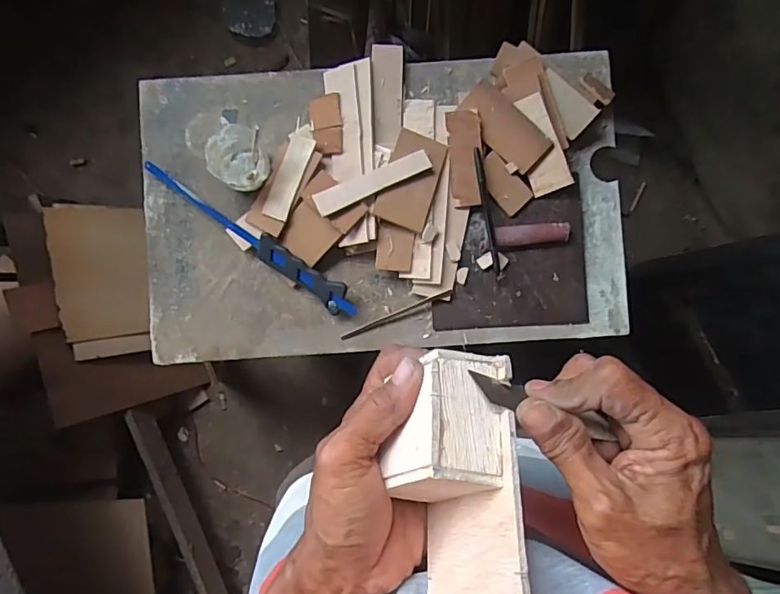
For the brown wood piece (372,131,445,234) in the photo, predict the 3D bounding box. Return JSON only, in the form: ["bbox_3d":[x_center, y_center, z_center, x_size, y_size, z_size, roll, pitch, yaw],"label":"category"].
[{"bbox_3d":[0.024,-0.135,0.595,0.060,0.005,0.107,19,87,-5],"label":"brown wood piece"}]

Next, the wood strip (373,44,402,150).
[{"bbox_3d":[-0.003,-0.238,0.607,0.035,0.011,0.123,0,89,0],"label":"wood strip"}]

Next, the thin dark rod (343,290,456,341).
[{"bbox_3d":[0.008,0.021,0.612,0.141,0.010,0.007,-23,89,-1],"label":"thin dark rod"}]

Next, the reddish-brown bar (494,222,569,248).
[{"bbox_3d":[0.168,-0.074,0.607,0.087,0.014,0.025,-4,89,0],"label":"reddish-brown bar"}]

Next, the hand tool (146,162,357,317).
[{"bbox_3d":[-0.162,-0.073,0.609,0.296,0.025,0.032,38,89,1],"label":"hand tool"}]

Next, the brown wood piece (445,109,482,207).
[{"bbox_3d":[0.088,-0.163,0.601,0.037,0.007,0.109,-4,96,7],"label":"brown wood piece"}]

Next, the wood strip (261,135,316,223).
[{"bbox_3d":[-0.119,-0.142,0.607,0.031,0.009,0.103,20,88,1],"label":"wood strip"}]

